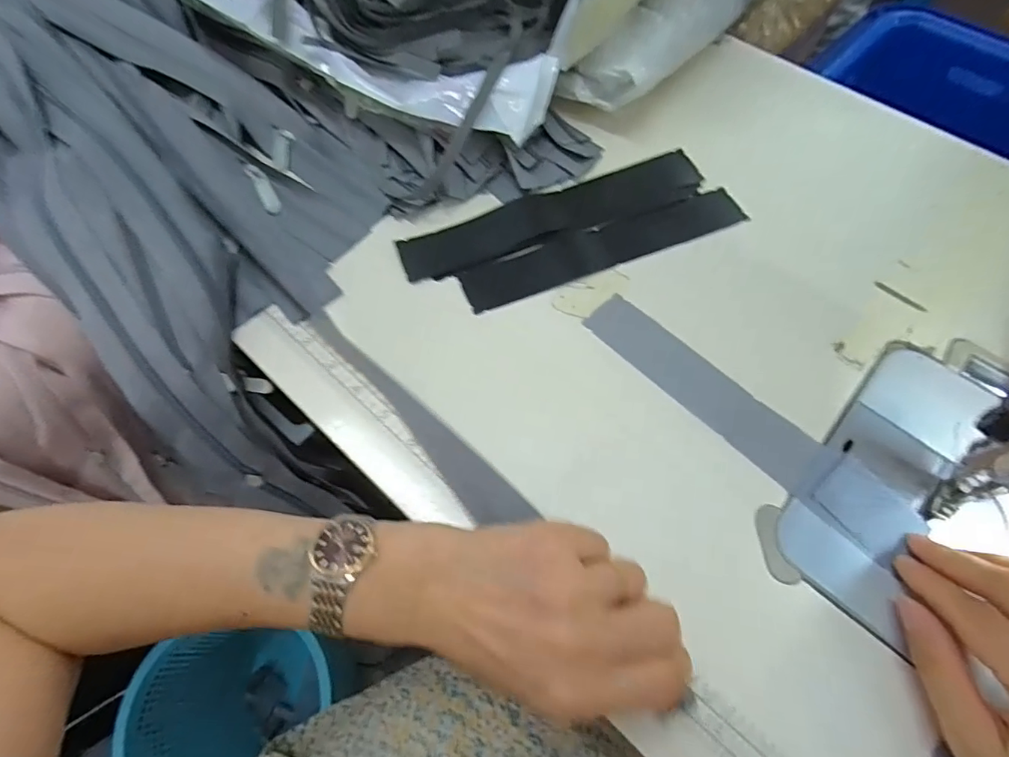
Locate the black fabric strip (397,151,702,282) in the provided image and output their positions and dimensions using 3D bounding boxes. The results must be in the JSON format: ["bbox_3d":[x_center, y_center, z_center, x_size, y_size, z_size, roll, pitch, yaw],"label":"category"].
[{"bbox_3d":[0.040,-0.125,0.377,0.240,0.005,0.044,-21,66,-10],"label":"black fabric strip"}]

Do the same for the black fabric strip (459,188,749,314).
[{"bbox_3d":[0.075,-0.099,0.367,0.219,0.005,0.041,-21,66,-10],"label":"black fabric strip"}]

